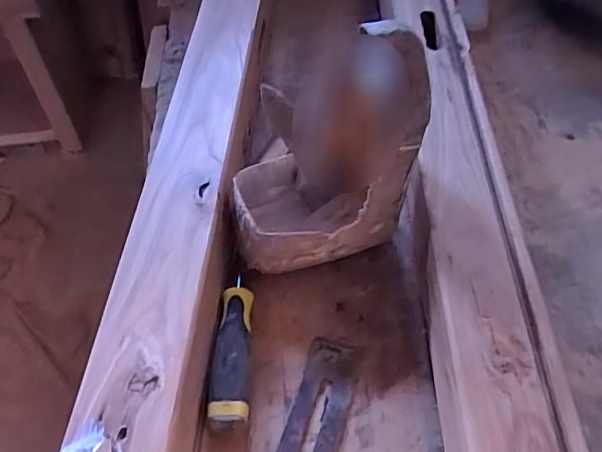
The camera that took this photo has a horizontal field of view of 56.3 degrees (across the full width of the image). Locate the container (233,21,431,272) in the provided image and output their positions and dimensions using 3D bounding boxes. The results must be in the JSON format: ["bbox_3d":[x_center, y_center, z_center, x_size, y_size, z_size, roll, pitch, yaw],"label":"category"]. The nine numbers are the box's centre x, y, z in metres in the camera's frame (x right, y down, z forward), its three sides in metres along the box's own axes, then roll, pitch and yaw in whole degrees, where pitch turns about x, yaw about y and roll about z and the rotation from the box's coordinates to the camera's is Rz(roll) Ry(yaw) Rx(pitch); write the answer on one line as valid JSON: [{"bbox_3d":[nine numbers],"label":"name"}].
[{"bbox_3d":[0.019,-0.056,0.493,0.166,0.223,0.101,-7,52,-2],"label":"container"}]

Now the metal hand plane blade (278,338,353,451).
[{"bbox_3d":[0.011,0.162,0.455,0.044,0.005,0.154,15,50,9],"label":"metal hand plane blade"}]

